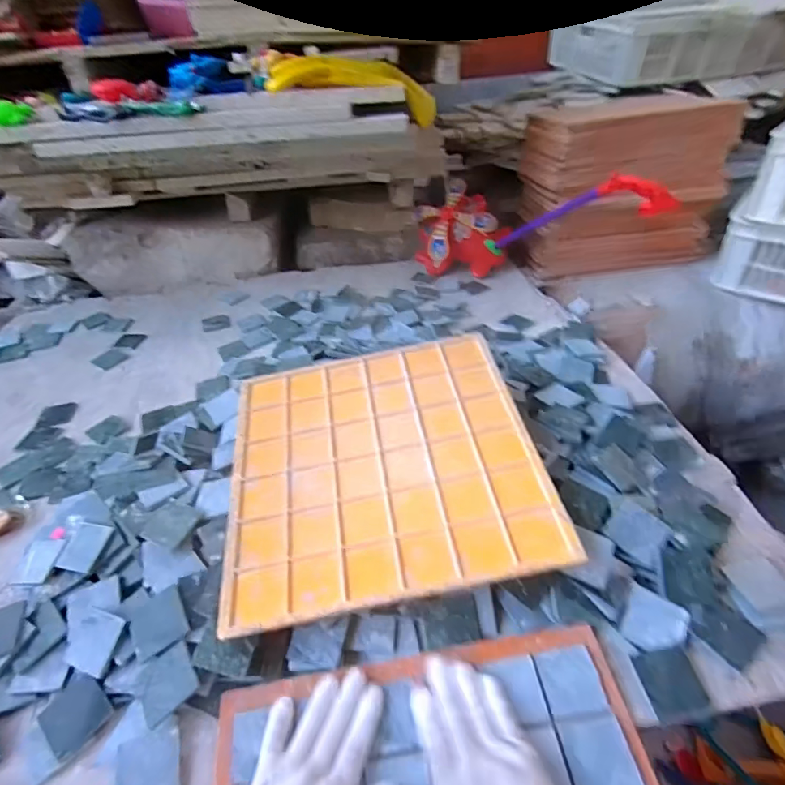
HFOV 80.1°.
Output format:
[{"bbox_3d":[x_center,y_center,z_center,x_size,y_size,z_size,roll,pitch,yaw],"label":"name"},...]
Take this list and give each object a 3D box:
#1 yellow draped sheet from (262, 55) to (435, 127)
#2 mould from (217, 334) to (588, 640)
[{"bbox_3d":[-0.072,-0.531,0.813,0.297,0.074,0.078,12,41,0],"label":"yellow draped sheet"},{"bbox_3d":[-0.018,0.071,0.528,0.331,0.006,0.323,-13,47,0],"label":"mould"}]

